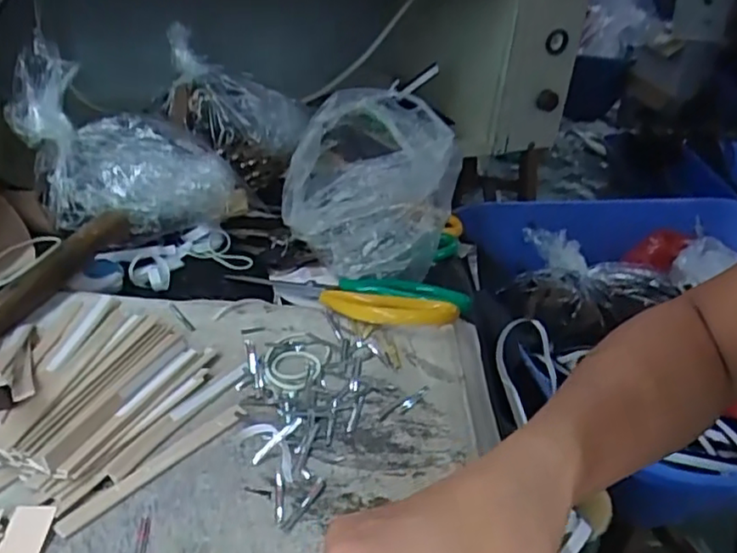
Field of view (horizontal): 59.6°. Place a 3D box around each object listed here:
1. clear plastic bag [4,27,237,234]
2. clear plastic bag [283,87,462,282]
[{"bbox_3d":[-0.199,-0.111,0.527,0.157,0.111,0.123,-10,34,-24],"label":"clear plastic bag"},{"bbox_3d":[0.003,-0.076,0.516,0.129,0.135,0.079,6,31,2],"label":"clear plastic bag"}]

